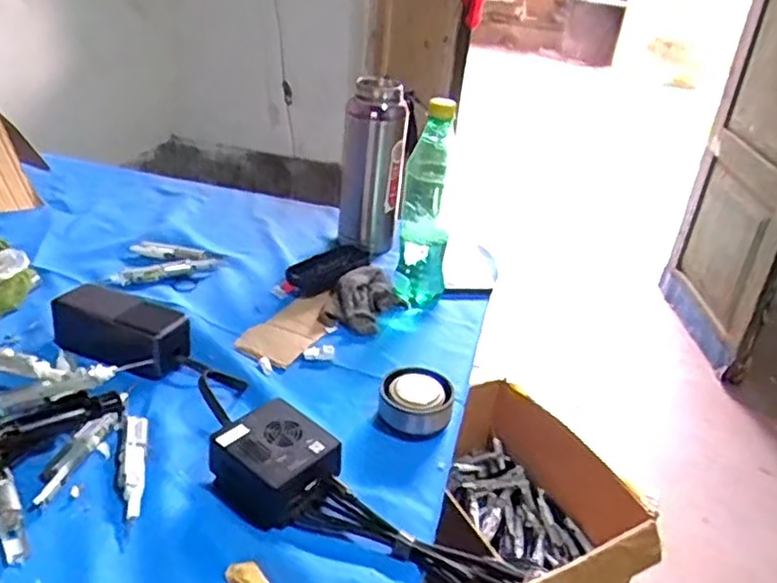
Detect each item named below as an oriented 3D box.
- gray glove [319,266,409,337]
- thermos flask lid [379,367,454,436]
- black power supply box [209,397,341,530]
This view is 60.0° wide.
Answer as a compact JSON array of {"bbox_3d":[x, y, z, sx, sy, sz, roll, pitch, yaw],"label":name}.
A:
[{"bbox_3d":[-0.031,0.010,0.779,0.074,0.032,0.102,20,32,20],"label":"gray glove"},{"bbox_3d":[0.025,0.104,0.622,0.065,0.035,0.067,6,30,-3],"label":"thermos flask lid"},{"bbox_3d":[-0.088,0.135,0.528,0.077,0.051,0.074,29,36,32],"label":"black power supply box"}]

